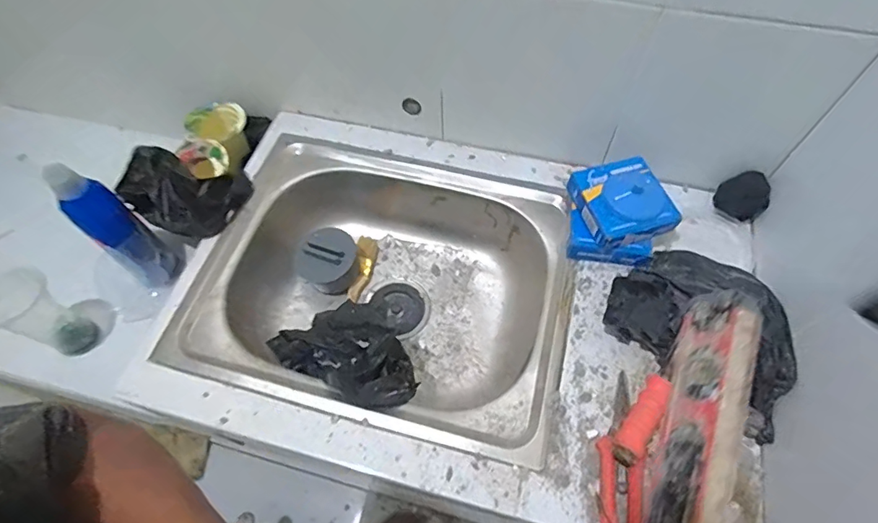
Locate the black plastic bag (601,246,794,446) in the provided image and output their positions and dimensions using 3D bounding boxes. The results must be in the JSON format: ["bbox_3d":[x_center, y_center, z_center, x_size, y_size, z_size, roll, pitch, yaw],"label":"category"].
[{"bbox_3d":[0.329,0.077,0.588,0.220,0.071,0.148,40,69,21],"label":"black plastic bag"}]

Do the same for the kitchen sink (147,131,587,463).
[{"bbox_3d":[-0.069,0.042,0.728,0.493,0.147,0.394,14,62,9],"label":"kitchen sink"}]

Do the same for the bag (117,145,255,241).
[{"bbox_3d":[-0.384,-0.107,0.712,0.184,0.069,0.123,17,62,10],"label":"bag"}]

